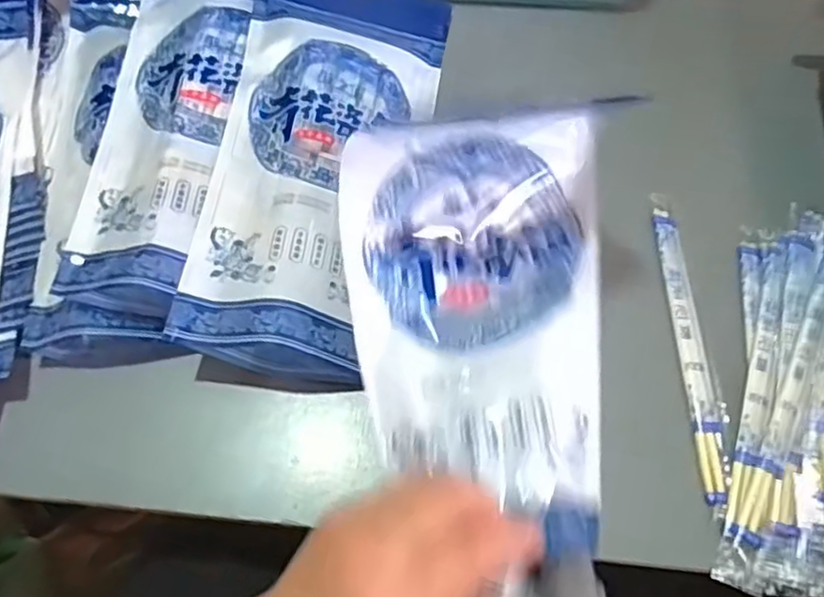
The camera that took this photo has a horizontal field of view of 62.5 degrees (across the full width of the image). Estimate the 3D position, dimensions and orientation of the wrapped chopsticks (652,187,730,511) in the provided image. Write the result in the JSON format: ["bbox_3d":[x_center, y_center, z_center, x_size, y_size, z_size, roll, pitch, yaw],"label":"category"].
[{"bbox_3d":[0.175,0.026,0.428,0.021,0.009,0.207,-2,65,0],"label":"wrapped chopsticks"}]

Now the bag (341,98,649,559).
[{"bbox_3d":[0.033,-0.008,0.353,0.142,0.044,0.231,2,65,1],"label":"bag"}]

